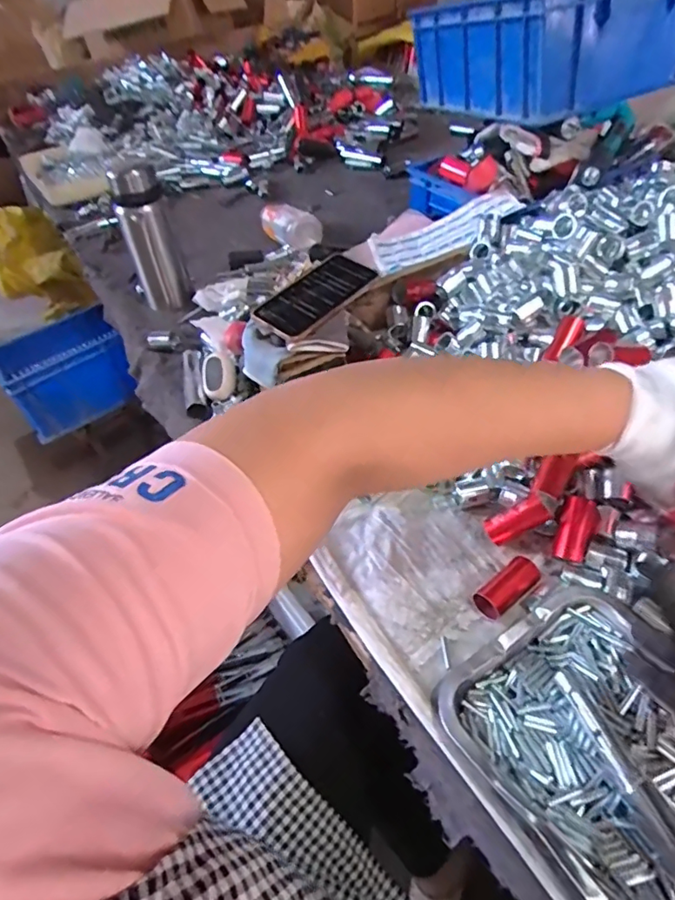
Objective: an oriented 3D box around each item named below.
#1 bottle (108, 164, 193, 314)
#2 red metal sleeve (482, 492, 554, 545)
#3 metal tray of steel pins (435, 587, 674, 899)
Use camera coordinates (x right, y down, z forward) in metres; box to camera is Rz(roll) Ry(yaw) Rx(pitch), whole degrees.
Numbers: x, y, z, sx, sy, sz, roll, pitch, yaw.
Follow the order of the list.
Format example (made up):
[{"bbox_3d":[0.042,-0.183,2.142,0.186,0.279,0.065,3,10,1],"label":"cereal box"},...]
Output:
[{"bbox_3d":[-0.291,-0.327,0.816,0.074,0.214,0.074,-20,47,-12],"label":"bottle"},{"bbox_3d":[0.176,0.070,0.513,0.059,0.021,0.024,-33,43,19],"label":"red metal sleeve"},{"bbox_3d":[0.213,0.225,0.364,0.176,0.028,0.247,-29,50,-20],"label":"metal tray of steel pins"}]

